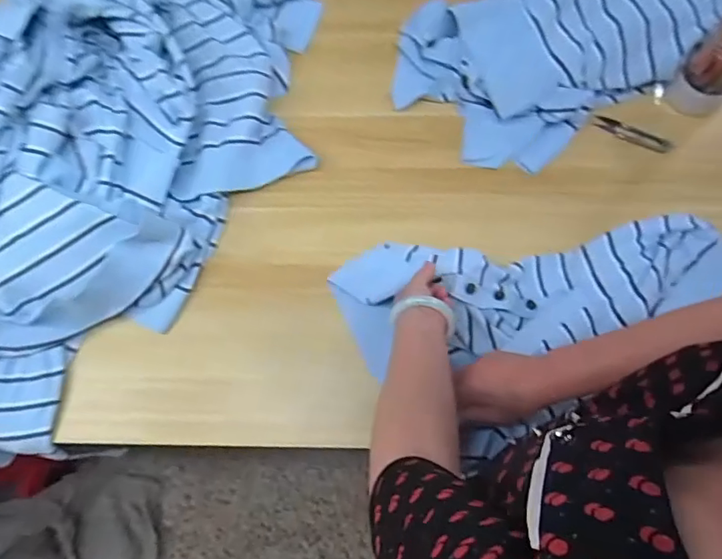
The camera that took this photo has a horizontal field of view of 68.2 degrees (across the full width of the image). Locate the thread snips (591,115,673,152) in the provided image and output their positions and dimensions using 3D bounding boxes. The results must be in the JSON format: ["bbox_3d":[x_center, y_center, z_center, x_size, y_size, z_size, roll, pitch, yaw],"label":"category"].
[{"bbox_3d":[0.375,-0.202,0.738,0.106,0.006,0.026,24,76,6],"label":"thread snips"}]

